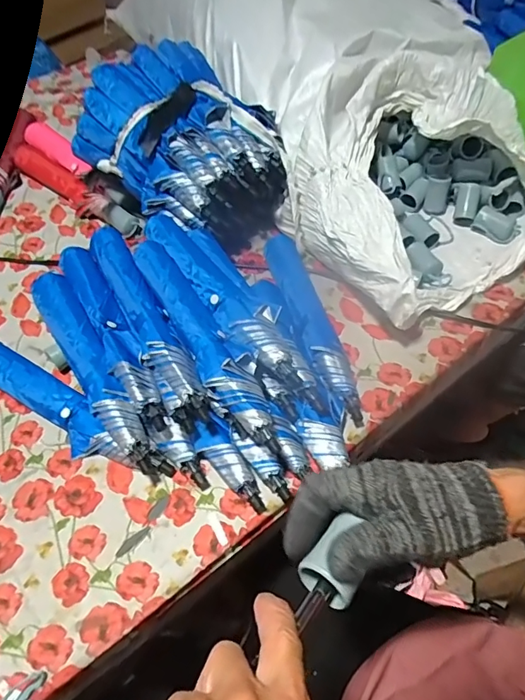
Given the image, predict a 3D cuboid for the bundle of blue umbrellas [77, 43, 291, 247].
[{"bbox_3d":[-0.126,-0.350,0.775,0.340,0.146,0.263,36,63,24],"label":"bundle of blue umbrellas"}]

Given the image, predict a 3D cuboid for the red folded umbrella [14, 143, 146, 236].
[{"bbox_3d":[-0.359,-0.308,0.884,0.362,0.041,0.059,34,64,24],"label":"red folded umbrella"}]

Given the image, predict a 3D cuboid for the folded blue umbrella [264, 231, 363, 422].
[{"bbox_3d":[0.064,-0.050,0.670,0.054,0.044,0.345,-12,55,-4],"label":"folded blue umbrella"}]

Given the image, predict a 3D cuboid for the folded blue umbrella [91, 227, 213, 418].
[{"bbox_3d":[-0.155,-0.047,0.599,0.052,0.044,0.312,-25,57,-15],"label":"folded blue umbrella"}]

